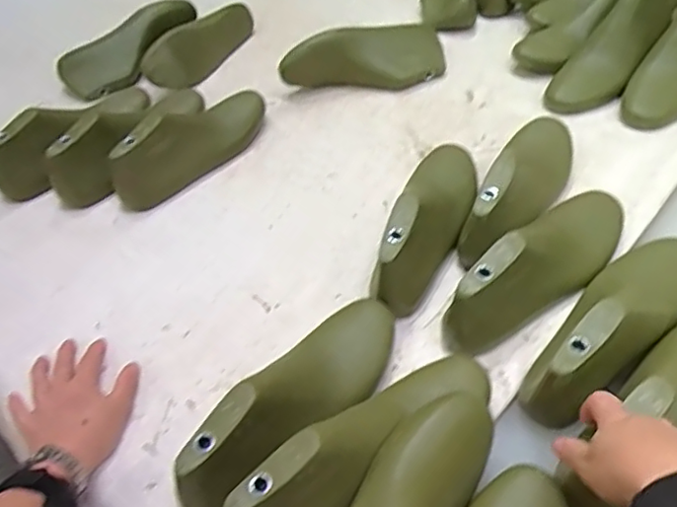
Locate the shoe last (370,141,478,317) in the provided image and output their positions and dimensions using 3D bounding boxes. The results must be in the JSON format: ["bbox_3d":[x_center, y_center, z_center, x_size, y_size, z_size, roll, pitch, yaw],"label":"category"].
[{"bbox_3d":[0.103,-0.045,0.646,0.073,0.086,0.240,10,50,16],"label":"shoe last"}]

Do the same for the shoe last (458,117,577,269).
[{"bbox_3d":[0.204,-0.089,0.663,0.080,0.076,0.251,20,53,23],"label":"shoe last"}]

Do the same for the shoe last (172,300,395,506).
[{"bbox_3d":[-0.028,0.118,0.510,0.072,0.082,0.247,23,55,26],"label":"shoe last"}]

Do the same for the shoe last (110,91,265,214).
[{"bbox_3d":[-0.185,-0.155,0.783,0.061,0.086,0.239,24,55,27],"label":"shoe last"}]

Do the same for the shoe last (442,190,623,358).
[{"bbox_3d":[0.203,0.005,0.586,0.246,0.089,0.066,-37,53,-24],"label":"shoe last"}]

